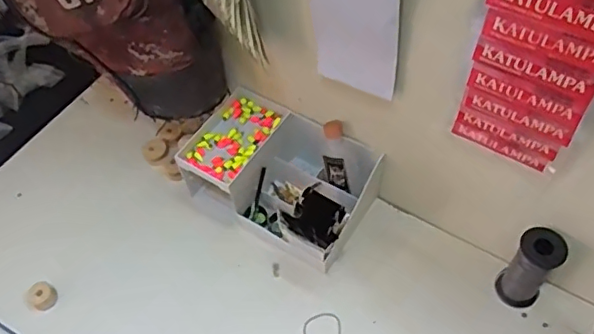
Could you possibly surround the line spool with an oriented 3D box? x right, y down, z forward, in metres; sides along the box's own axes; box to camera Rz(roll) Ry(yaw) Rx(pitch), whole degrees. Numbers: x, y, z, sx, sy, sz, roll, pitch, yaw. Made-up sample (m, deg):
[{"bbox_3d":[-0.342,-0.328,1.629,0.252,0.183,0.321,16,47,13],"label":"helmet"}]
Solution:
[{"bbox_3d":[0.270,0.120,0.663,0.048,0.123,0.042,37,65,25],"label":"line spool"}]

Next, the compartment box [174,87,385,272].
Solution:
[{"bbox_3d":[-0.018,0.008,0.771,0.235,0.105,0.164,29,61,21],"label":"compartment box"}]

